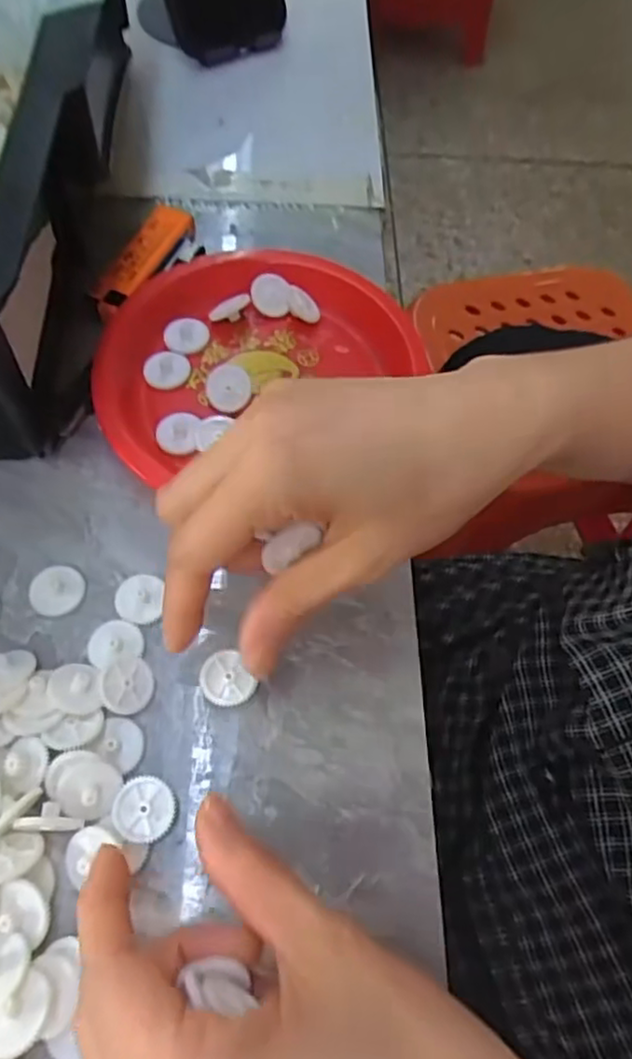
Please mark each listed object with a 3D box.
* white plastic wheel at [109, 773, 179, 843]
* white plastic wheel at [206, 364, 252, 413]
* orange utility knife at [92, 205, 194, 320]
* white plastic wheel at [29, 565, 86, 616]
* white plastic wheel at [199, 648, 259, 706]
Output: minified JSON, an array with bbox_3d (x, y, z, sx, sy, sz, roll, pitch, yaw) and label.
[{"bbox_3d":[-0.061,0.099,0.237,0.021,0.006,0.021,2,63,-3],"label":"white plastic wheel"},{"bbox_3d":[-0.043,-0.068,0.318,0.022,0.005,0.019,-44,94,1],"label":"white plastic wheel"},{"bbox_3d":[-0.092,-0.142,0.351,0.024,0.009,0.077,26,64,9],"label":"orange utility knife"},{"bbox_3d":[-0.107,0.024,0.275,0.021,0.004,0.021,2,63,-3],"label":"white plastic wheel"},{"bbox_3d":[-0.035,0.058,0.258,0.019,0.006,0.021,-32,63,-14],"label":"white plastic wheel"}]

